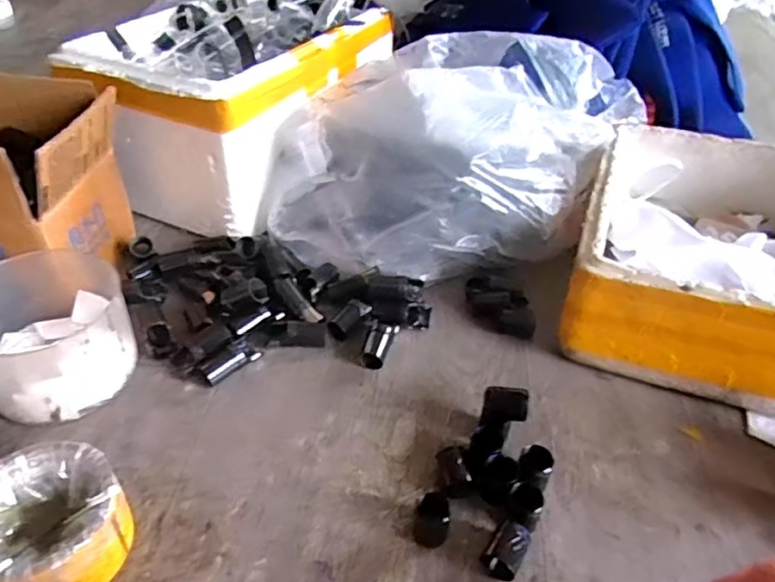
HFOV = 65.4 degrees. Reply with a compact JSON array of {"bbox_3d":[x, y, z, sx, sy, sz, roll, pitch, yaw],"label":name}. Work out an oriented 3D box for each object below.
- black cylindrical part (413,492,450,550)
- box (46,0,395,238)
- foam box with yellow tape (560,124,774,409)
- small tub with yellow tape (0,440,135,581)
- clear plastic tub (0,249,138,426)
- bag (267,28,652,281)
[{"bbox_3d":[0.028,0.145,0.380,0.020,0.033,0.020,2,40,-1],"label":"black cylindrical part"},{"bbox_3d":[-0.169,-0.235,0.691,0.227,0.171,0.322,20,43,19],"label":"box"},{"bbox_3d":[0.294,-0.033,0.544,0.236,0.109,0.274,16,42,15],"label":"foam box with yellow tape"},{"bbox_3d":[-0.202,0.138,0.357,0.084,0.057,0.086,2,40,-1],"label":"small tub with yellow tape"},{"bbox_3d":[-0.262,0.030,0.464,0.111,0.072,0.125,-27,49,-30],"label":"clear plastic tub"},{"bbox_3d":[0.074,-0.155,0.621,0.263,0.174,0.349,26,46,25],"label":"bag"}]

